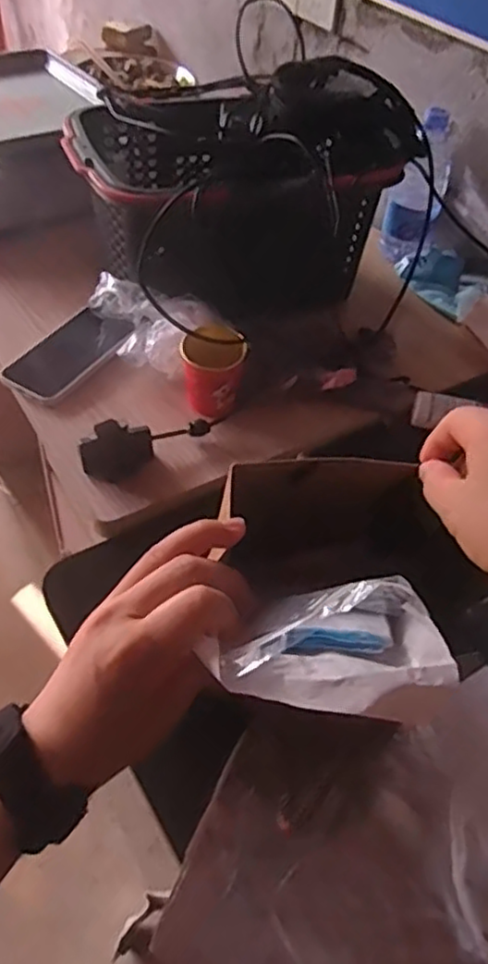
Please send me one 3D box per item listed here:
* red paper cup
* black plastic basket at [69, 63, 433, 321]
[{"bbox_3d":[-0.031,-0.113,0.704,0.061,0.077,0.062,3,48,-3],"label":"red paper cup"},{"bbox_3d":[-0.002,-0.344,0.794,0.377,0.187,0.275,10,48,3],"label":"black plastic basket"}]

